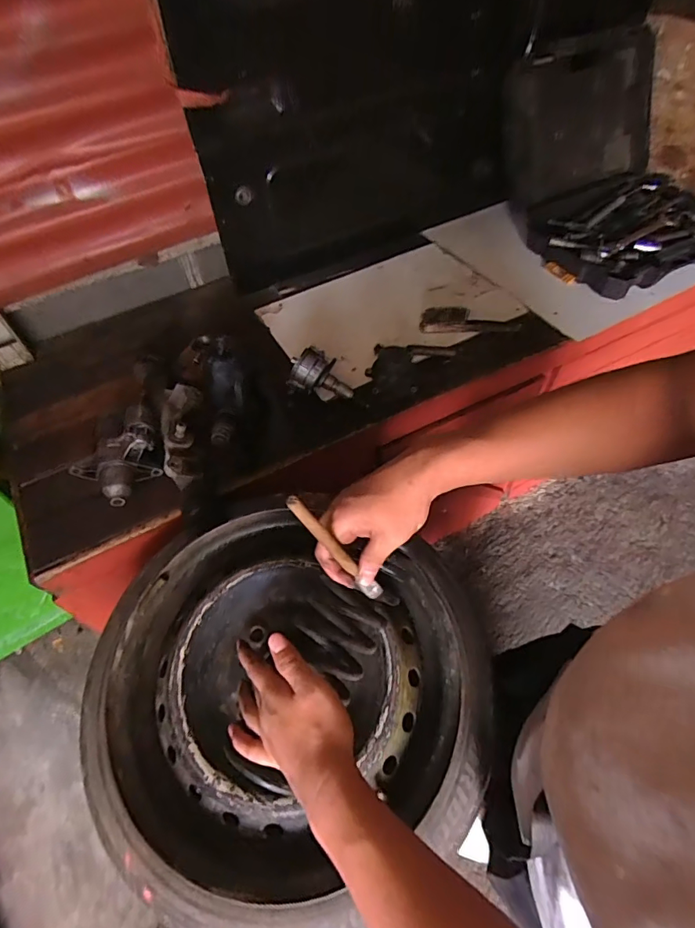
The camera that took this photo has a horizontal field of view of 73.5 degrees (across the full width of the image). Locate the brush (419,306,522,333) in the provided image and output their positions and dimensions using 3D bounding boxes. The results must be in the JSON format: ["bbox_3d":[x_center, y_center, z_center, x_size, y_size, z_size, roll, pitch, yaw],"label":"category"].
[{"bbox_3d":[0.271,-0.318,1.027,0.217,0.049,0.044,-4,51,1],"label":"brush"}]

